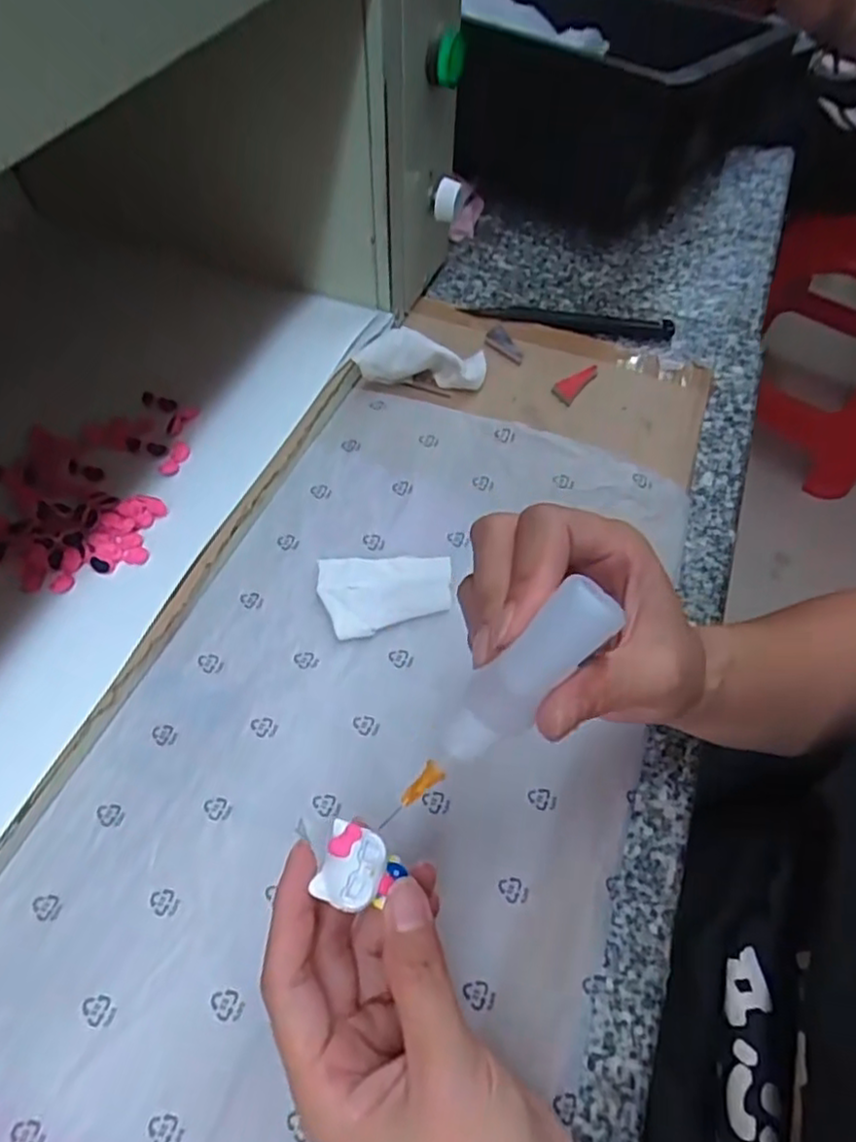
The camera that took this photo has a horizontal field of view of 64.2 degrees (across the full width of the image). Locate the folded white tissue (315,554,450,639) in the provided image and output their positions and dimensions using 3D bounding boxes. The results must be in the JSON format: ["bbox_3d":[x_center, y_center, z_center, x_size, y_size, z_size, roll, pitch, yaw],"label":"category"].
[{"bbox_3d":[-0.022,0.012,0.349,0.067,0.007,0.047,-1,56,-4],"label":"folded white tissue"}]

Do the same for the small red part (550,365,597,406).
[{"bbox_3d":[0.096,-0.123,0.445,0.016,0.006,0.039,33,61,18],"label":"small red part"}]

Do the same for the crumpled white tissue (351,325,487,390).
[{"bbox_3d":[-0.004,-0.132,0.429,0.080,0.033,0.018,1,56,-2],"label":"crumpled white tissue"}]

